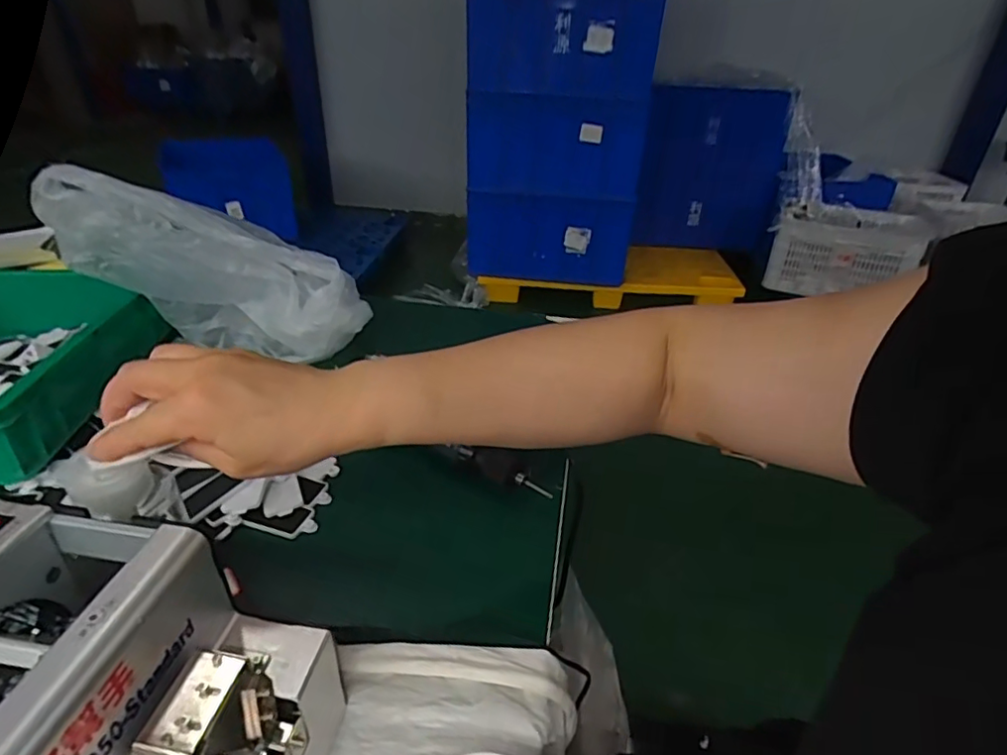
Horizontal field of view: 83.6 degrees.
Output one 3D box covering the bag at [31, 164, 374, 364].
[{"bbox_3d":[-0.327,-0.107,0.630,0.332,0.167,0.110,23,24,-27],"label":"bag"}]

